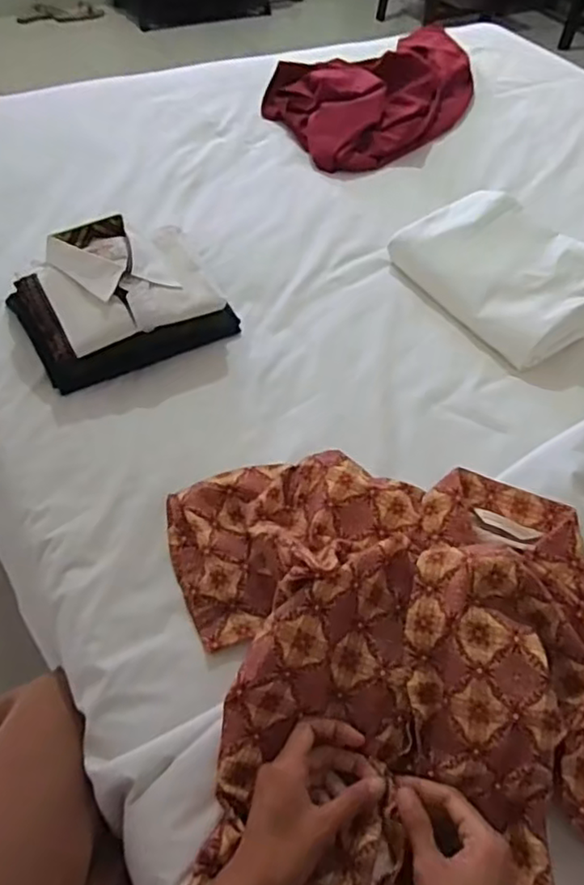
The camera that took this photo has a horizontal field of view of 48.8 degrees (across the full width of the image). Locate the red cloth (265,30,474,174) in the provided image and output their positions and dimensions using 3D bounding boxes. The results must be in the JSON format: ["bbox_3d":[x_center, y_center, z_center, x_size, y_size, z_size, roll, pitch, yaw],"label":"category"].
[{"bbox_3d":[0.205,-0.701,1.283,0.569,0.077,0.315,-33,61,-28],"label":"red cloth"}]

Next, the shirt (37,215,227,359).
[{"bbox_3d":[-0.209,-0.211,0.809,0.193,0.050,0.185,-22,56,-22],"label":"shirt"}]

